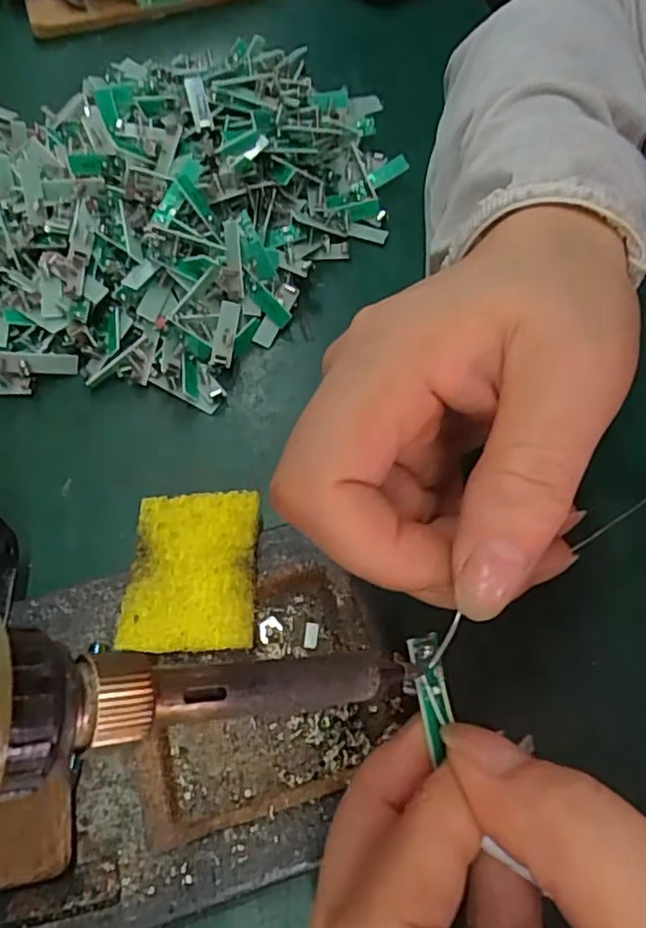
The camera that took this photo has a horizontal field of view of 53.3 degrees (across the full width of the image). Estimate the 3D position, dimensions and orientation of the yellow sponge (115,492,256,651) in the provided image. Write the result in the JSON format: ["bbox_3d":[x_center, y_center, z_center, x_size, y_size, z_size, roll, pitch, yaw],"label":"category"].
[{"bbox_3d":[-0.042,0.033,0.211,0.041,0.004,0.056,-3,51,2],"label":"yellow sponge"}]

